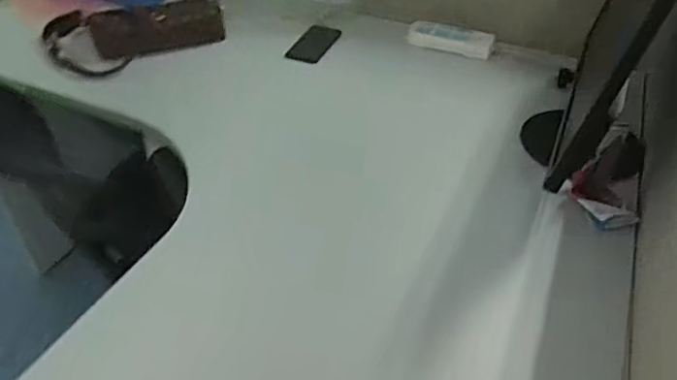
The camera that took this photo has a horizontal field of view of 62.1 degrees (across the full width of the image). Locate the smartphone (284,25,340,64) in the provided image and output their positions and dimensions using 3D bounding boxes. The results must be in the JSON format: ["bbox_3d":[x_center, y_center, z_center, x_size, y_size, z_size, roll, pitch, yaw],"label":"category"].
[{"bbox_3d":[-0.050,-0.322,1.231,0.071,0.011,0.150,24,50,12],"label":"smartphone"}]

